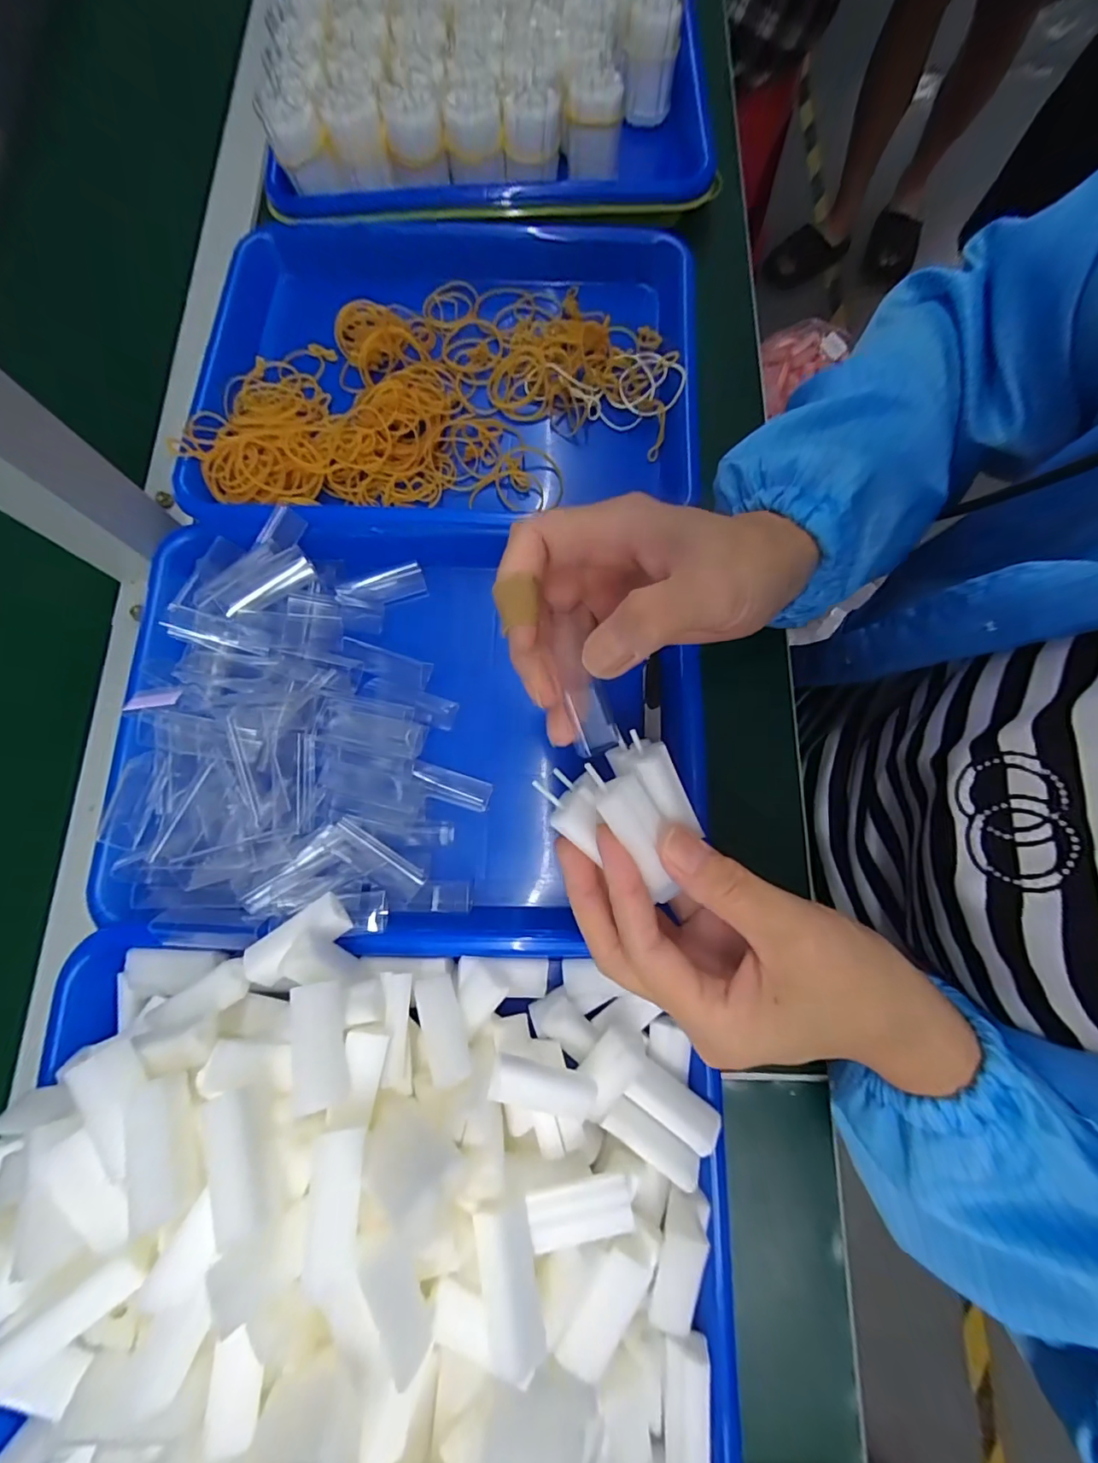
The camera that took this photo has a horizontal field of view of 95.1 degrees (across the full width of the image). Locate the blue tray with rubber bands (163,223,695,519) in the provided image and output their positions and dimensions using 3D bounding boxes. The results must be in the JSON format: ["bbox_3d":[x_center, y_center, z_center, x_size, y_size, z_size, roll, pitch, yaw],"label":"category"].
[{"bbox_3d":[-0.077,-0.258,0.370,0.364,0.063,0.241,-8,77,-1],"label":"blue tray with rubber bands"}]

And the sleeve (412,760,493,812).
[{"bbox_3d":[-0.058,0.032,0.297,0.047,0.005,0.018,17,78,5],"label":"sleeve"}]

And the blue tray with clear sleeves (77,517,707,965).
[{"bbox_3d":[-0.078,-0.007,0.295,0.314,0.048,0.242,1,77,1],"label":"blue tray with clear sleeves"}]

